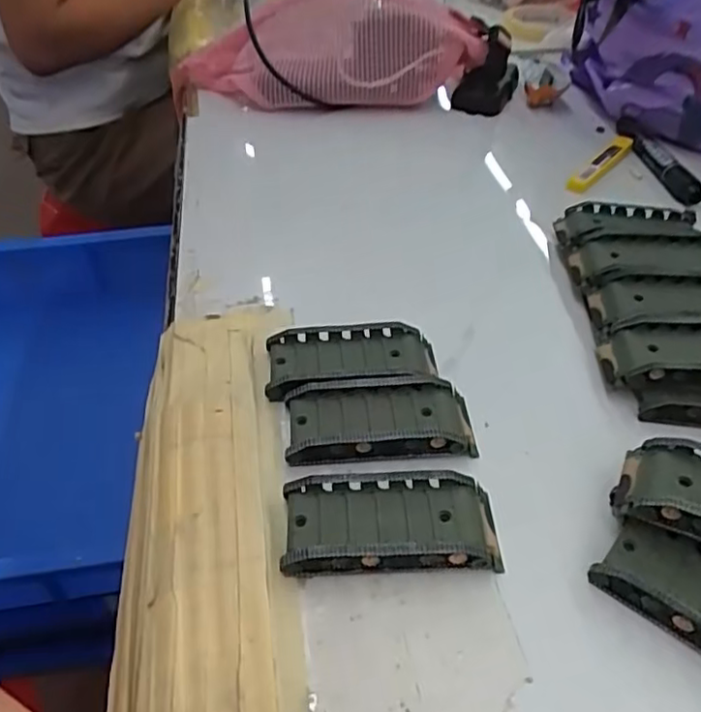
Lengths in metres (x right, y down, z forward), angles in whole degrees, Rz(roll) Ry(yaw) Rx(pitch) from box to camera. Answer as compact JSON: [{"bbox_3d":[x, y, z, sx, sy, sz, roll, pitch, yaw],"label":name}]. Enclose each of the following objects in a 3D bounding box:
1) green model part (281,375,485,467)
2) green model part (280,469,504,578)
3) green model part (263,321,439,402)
[{"bbox_3d":[0.016,0.032,0.343,0.096,0.014,0.046,-3,44,-3],"label":"green model part"},{"bbox_3d":[0.019,0.076,0.299,0.096,0.020,0.044,-1,44,-1],"label":"green model part"},{"bbox_3d":[0.001,0.002,0.375,0.096,0.016,0.045,-4,44,-4],"label":"green model part"}]

